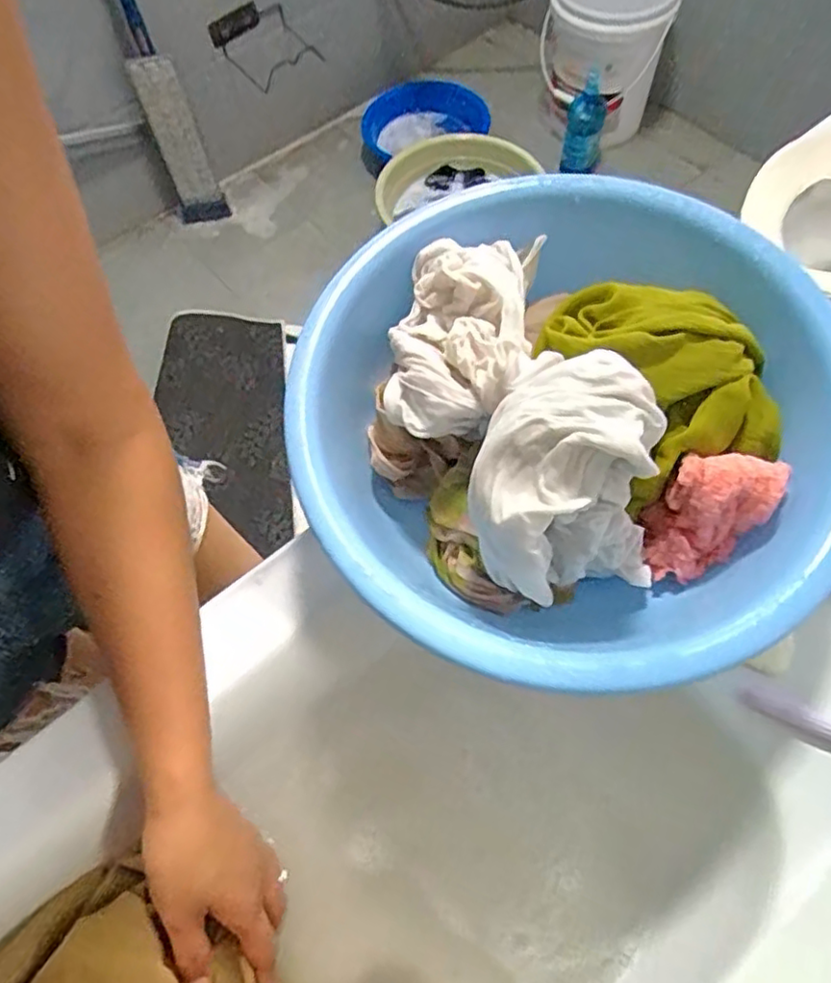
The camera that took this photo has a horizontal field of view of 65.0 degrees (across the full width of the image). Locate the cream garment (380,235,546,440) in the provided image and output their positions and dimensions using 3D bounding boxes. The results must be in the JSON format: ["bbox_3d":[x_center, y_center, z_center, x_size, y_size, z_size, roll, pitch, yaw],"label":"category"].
[{"bbox_3d":[0.030,-0.116,0.432,0.094,0.051,0.162,6,64,6],"label":"cream garment"}]

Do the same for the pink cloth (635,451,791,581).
[{"bbox_3d":[0.183,0.016,0.417,0.058,0.095,0.028,27,33,5],"label":"pink cloth"}]

